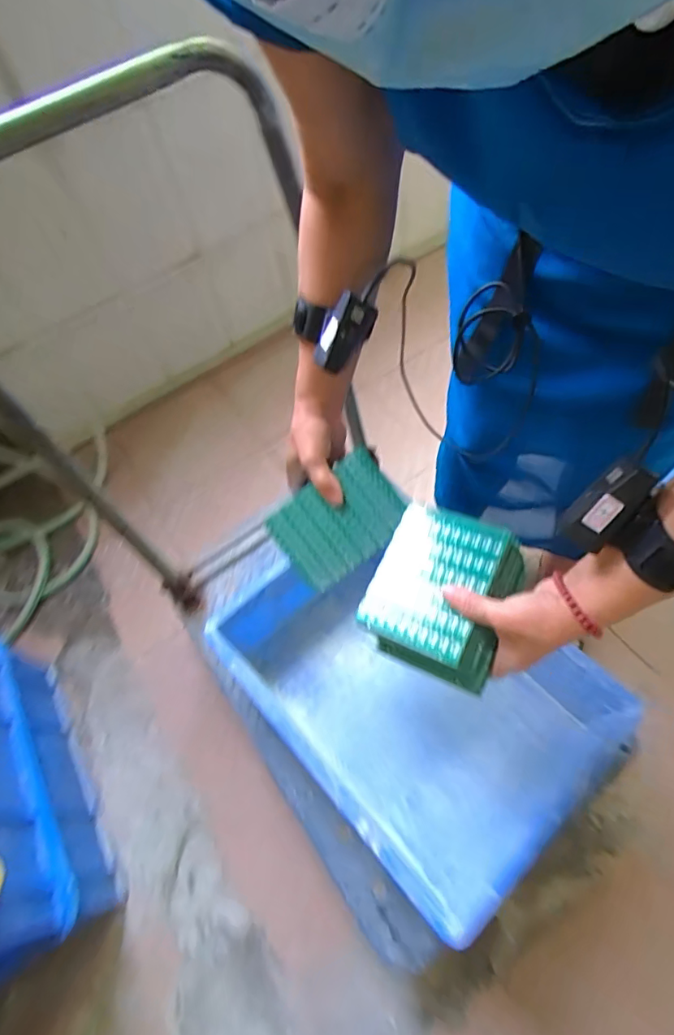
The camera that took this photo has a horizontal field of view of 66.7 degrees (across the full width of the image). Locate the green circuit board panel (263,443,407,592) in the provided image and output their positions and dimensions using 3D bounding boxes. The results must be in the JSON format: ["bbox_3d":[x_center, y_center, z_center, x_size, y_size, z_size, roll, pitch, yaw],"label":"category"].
[{"bbox_3d":[0.002,0.003,0.560,0.138,0.007,0.099,-38,85,1],"label":"green circuit board panel"}]

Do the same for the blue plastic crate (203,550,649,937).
[{"bbox_3d":[0.096,0.256,0.761,0.360,0.186,0.500,-41,65,-15],"label":"blue plastic crate"}]

